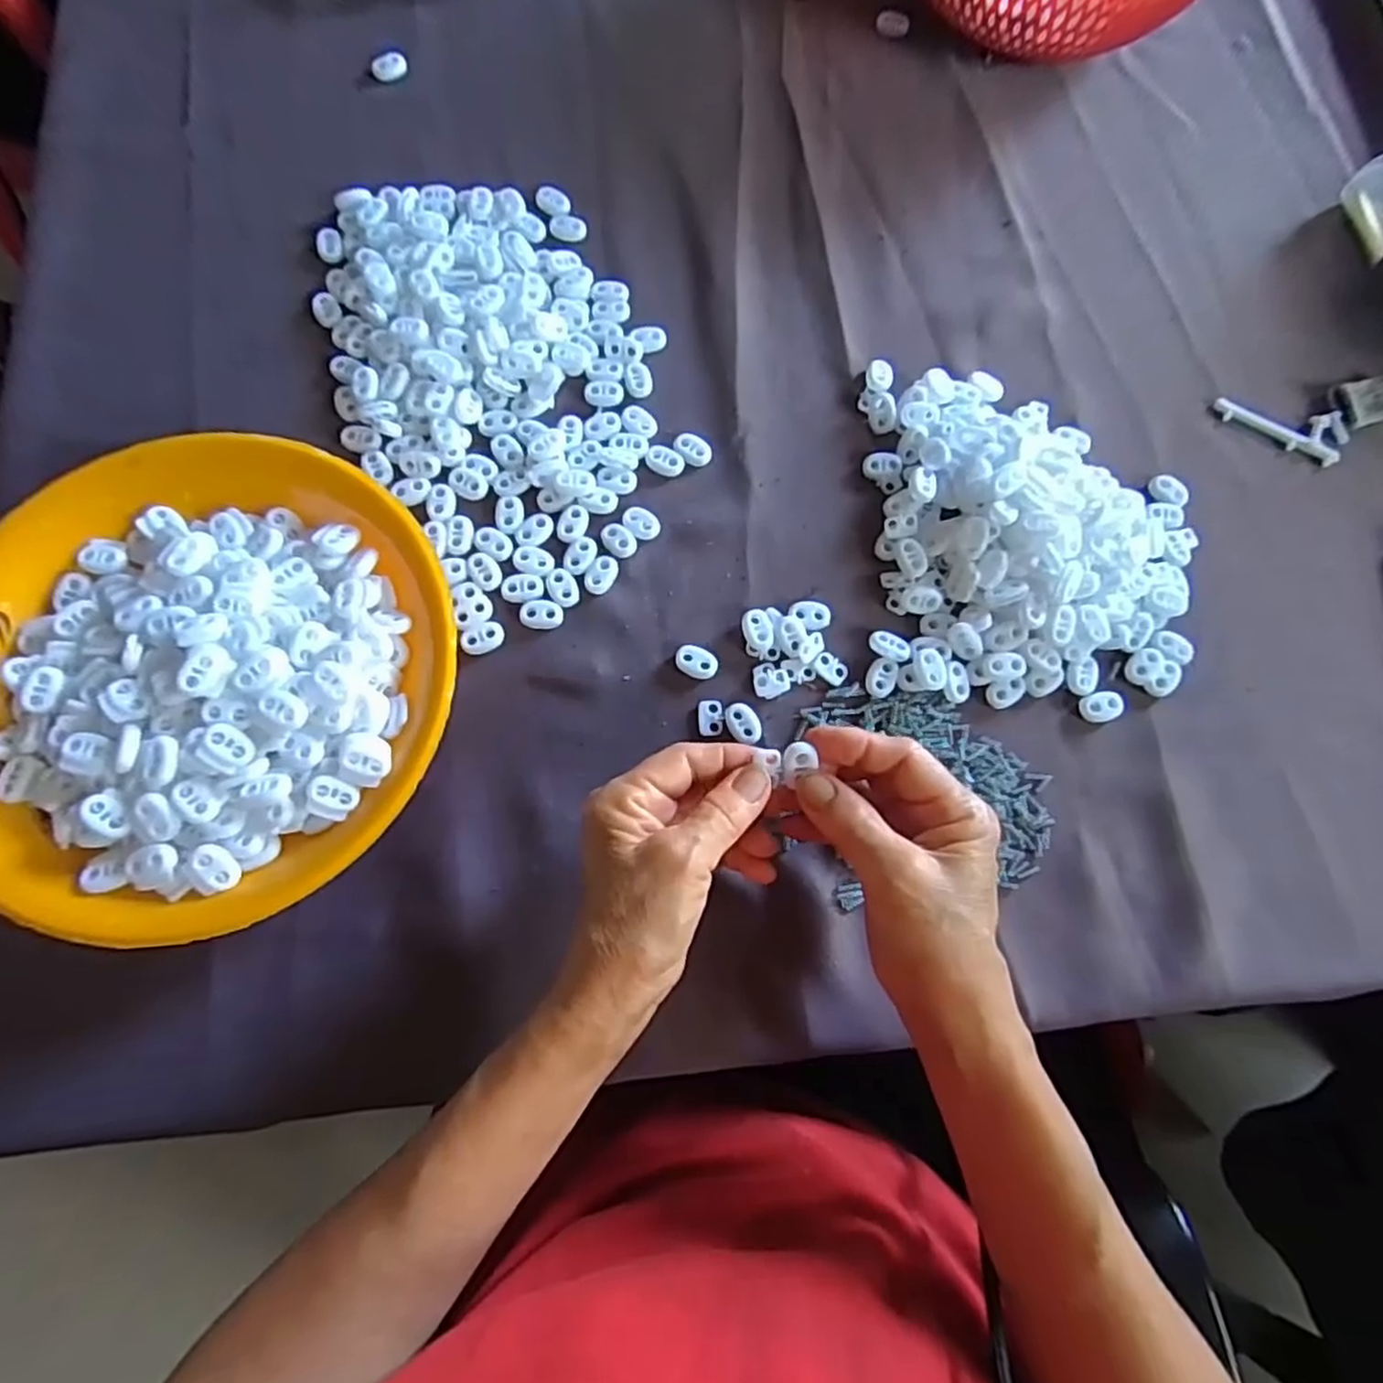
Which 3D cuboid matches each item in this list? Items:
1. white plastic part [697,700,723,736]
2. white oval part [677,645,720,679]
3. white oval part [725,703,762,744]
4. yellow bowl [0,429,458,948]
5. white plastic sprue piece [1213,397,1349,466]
[{"bbox_3d":[0.010,0.014,0.382,0.013,0.004,0.019,-2,75,-2],"label":"white plastic part"},{"bbox_3d":[0.003,-0.015,0.389,0.023,0.004,0.016,28,76,6],"label":"white oval part"},{"bbox_3d":[0.028,0.016,0.381,0.015,0.004,0.023,-31,78,-9],"label":"white oval part"},{"bbox_3d":[-0.236,-0.010,0.353,0.239,0.048,0.233,0,75,-2],"label":"yellow bowl"},{"bbox_3d":[0.354,-0.164,0.440,0.077,0.008,0.033,29,76,6],"label":"white plastic sprue piece"}]

